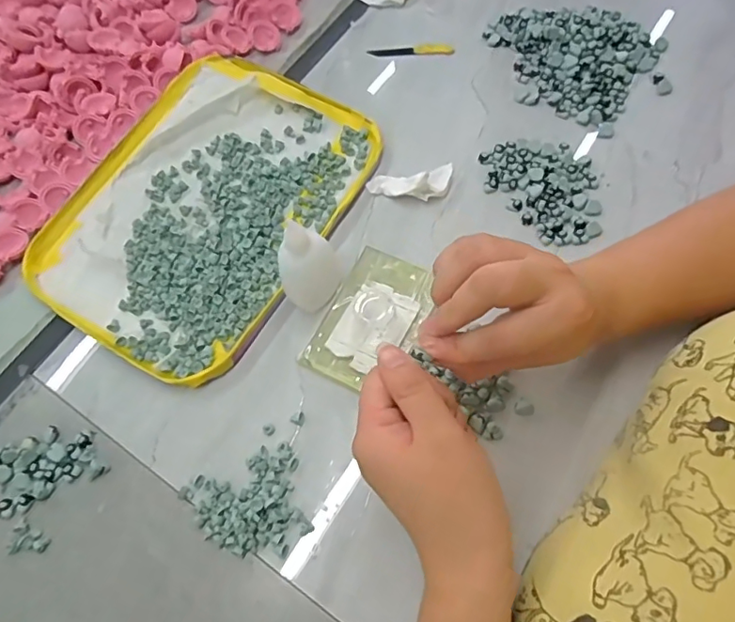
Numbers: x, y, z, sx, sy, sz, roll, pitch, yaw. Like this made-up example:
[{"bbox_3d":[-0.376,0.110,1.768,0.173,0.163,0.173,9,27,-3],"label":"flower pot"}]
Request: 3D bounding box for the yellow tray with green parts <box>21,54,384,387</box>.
[{"bbox_3d":[-0.135,-0.092,0.445,0.208,0.017,0.271,27,70,13],"label":"yellow tray with green parts"}]

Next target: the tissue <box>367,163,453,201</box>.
[{"bbox_3d":[0.035,-0.105,0.436,0.067,0.025,0.026,-2,67,1],"label":"tissue"}]

